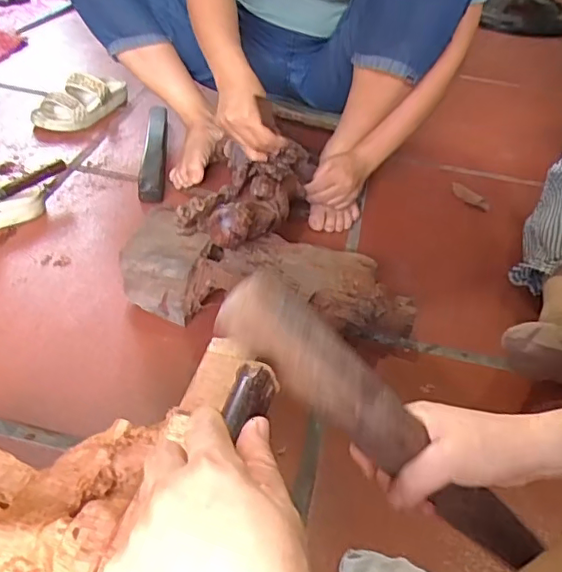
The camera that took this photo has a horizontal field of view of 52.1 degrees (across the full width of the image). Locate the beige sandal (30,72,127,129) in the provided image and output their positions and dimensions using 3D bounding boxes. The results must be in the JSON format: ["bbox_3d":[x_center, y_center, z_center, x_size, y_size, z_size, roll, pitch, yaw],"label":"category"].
[{"bbox_3d":[-0.393,-0.378,1.152,0.075,0.077,0.211,34,48,26],"label":"beige sandal"}]

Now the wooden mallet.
[{"bbox_3d":[0.080,0.104,0.397,0.305,0.044,0.041,43,39,-18],"label":"wooden mallet"}]

